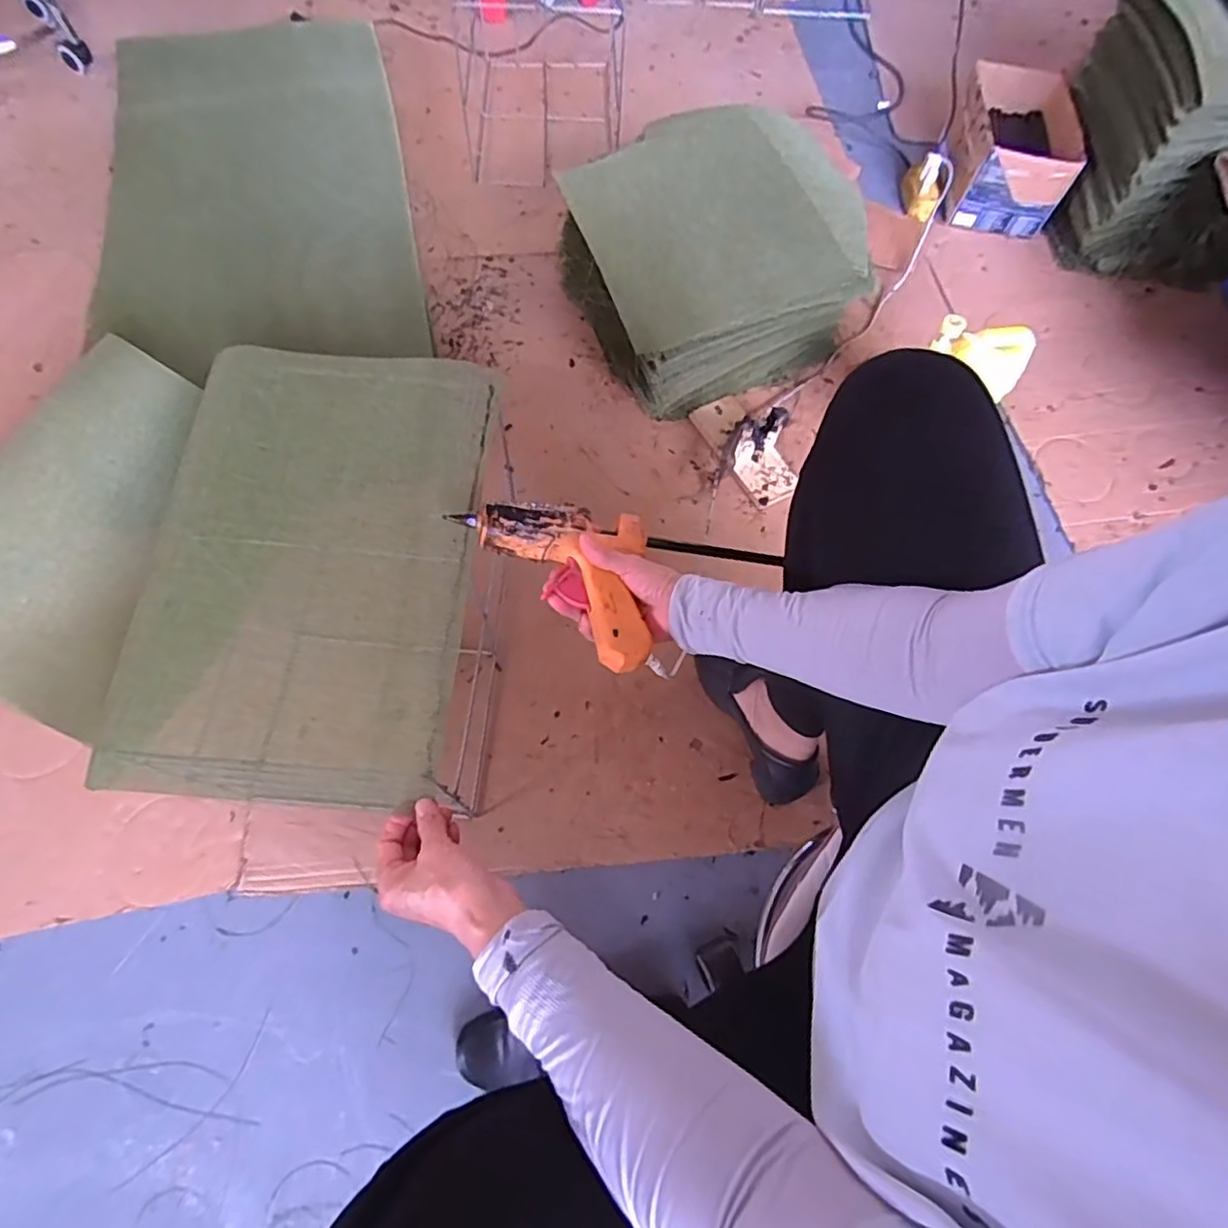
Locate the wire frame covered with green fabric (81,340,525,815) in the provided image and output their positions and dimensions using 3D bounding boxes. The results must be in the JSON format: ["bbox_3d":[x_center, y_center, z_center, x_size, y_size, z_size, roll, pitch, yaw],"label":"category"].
[{"bbox_3d":[-0.266,-0.060,0.592,0.318,0.018,0.448,3,68,-1],"label":"wire frame covered with green fabric"}]

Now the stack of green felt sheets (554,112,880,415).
[{"bbox_3d":[0.144,-0.523,0.974,0.389,0.238,0.346,-22,70,-11],"label":"stack of green felt sheets"}]

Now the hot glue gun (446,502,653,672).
[{"bbox_3d":[-0.054,-0.027,0.568,0.169,0.034,0.158,-2,68,-3],"label":"hot glue gun"}]

